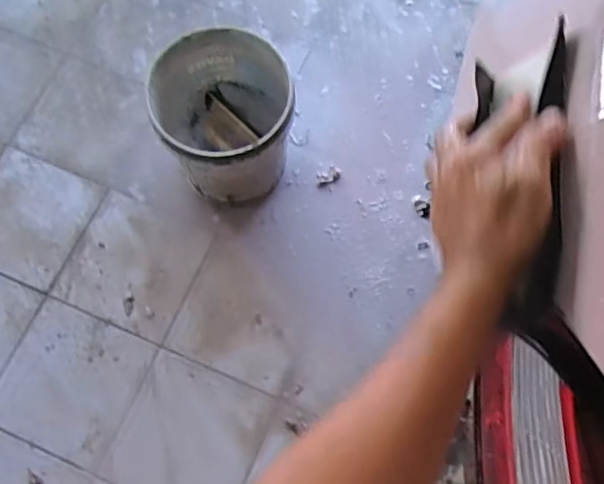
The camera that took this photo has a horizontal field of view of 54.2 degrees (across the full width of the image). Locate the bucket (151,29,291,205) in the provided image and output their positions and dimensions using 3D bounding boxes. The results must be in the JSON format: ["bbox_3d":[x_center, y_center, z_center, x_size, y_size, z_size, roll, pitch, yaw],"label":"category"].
[{"bbox_3d":[-0.164,-0.252,1.302,0.273,0.301,0.276,0,71,-1],"label":"bucket"}]

